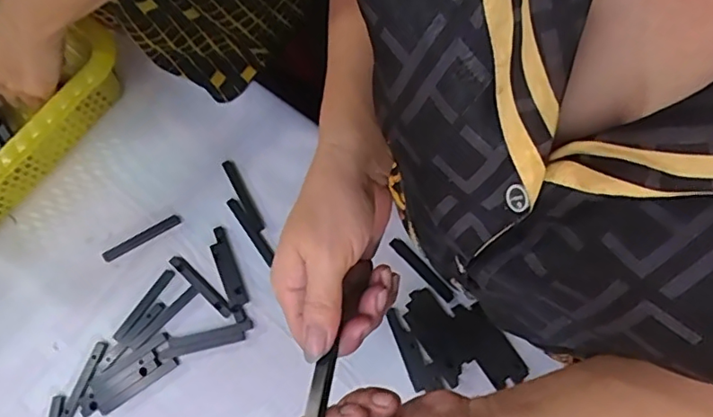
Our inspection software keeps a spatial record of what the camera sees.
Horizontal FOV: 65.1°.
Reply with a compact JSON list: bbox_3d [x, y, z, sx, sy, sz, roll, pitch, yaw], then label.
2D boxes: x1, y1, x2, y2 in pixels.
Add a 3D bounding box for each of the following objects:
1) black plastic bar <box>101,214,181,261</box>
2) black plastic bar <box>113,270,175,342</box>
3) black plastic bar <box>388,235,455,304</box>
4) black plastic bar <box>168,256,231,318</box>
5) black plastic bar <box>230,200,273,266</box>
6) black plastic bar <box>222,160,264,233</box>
[{"bbox_3d":[-0.201,0.027,0.523,0.075,0.006,0.011,-30,79,-5],"label":"black plastic bar"},{"bbox_3d":[-0.193,0.087,0.507,0.013,0.004,0.075,34,80,8],"label":"black plastic bar"},{"bbox_3d":[0.060,0.055,0.510,0.074,0.006,0.012,44,82,9],"label":"black plastic bar"},{"bbox_3d":[-0.142,0.070,0.510,0.075,0.004,0.012,42,81,9],"label":"black plastic bar"},{"bbox_3d":[-0.099,0.021,0.524,0.010,0.007,0.070,-35,79,-6],"label":"black plastic bar"},{"bbox_3d":[-0.108,-0.012,0.532,0.010,0.005,0.075,-27,79,-5],"label":"black plastic bar"}]

